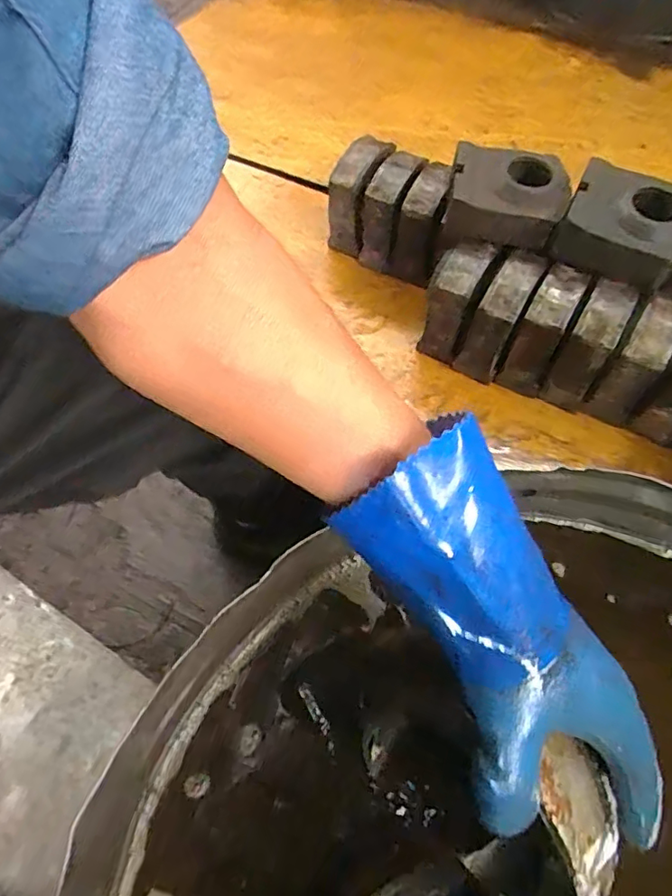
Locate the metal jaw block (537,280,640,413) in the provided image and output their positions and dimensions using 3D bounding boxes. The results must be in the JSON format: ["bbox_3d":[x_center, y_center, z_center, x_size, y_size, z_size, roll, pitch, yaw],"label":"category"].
[{"bbox_3d":[0.406,-0.159,0.889,0.070,0.179,0.108,26,62,15],"label":"metal jaw block"}]

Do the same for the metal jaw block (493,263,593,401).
[{"bbox_3d":[0.343,-0.194,0.912,0.070,0.179,0.127,25,62,14],"label":"metal jaw block"}]

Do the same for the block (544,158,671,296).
[{"bbox_3d":[0.456,-0.349,0.855,0.188,0.090,0.155,29,63,16],"label":"block"}]

